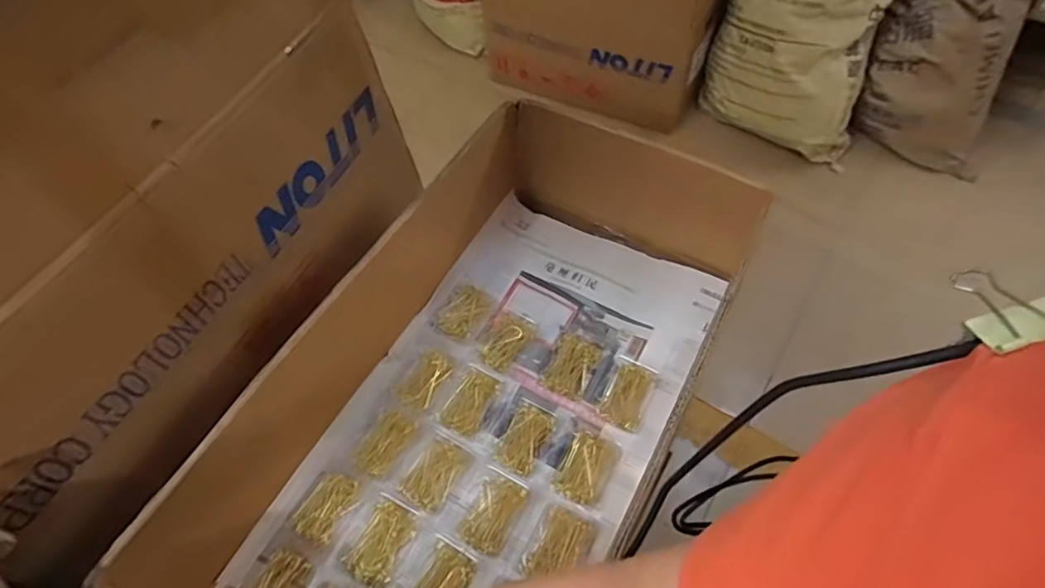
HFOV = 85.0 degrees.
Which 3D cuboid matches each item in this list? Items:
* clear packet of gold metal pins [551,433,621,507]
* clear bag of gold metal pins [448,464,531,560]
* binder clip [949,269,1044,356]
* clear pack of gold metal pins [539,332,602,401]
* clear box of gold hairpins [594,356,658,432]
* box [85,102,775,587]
[{"bbox_3d":[0.068,0.178,0.589,0.049,0.024,0.073,25,61,19],"label":"clear packet of gold metal pins"},{"bbox_3d":[-0.032,0.220,0.581,0.060,0.025,0.082,24,61,18],"label":"clear bag of gold metal pins"},{"bbox_3d":[0.169,0.003,0.199,0.033,0.010,0.035,-13,56,-5],"label":"binder clip"},{"bbox_3d":[0.053,0.080,0.652,0.051,0.021,0.073,25,61,19],"label":"clear pack of gold metal pins"},{"bbox_3d":[0.115,0.109,0.631,0.051,0.014,0.072,24,61,18],"label":"clear box of gold hairpins"},{"bbox_3d":[-0.028,0.094,0.568,0.315,0.179,0.599,25,61,19],"label":"box"}]

